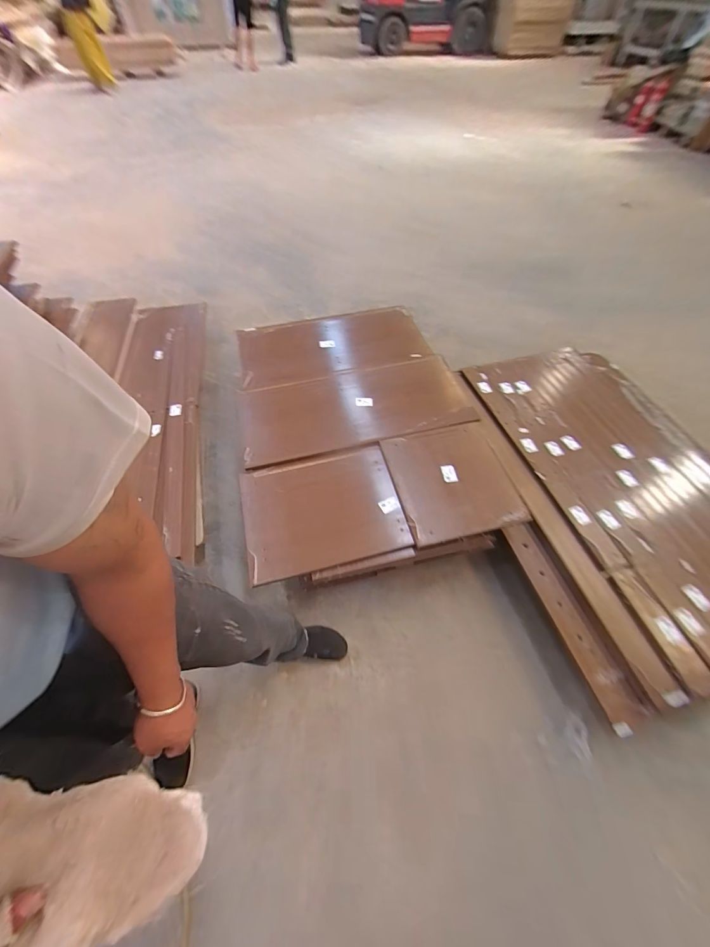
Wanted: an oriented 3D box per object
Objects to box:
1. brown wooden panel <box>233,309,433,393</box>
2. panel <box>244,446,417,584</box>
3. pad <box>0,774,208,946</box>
[{"bbox_3d":[-0.105,-0.571,1.565,0.786,0.054,0.391,-12,63,-4],"label":"brown wooden panel"},{"bbox_3d":[-0.102,0.117,1.135,0.478,0.021,0.379,-12,58,-10],"label":"panel"},{"bbox_3d":[-0.276,0.417,0.386,0.048,0.240,0.146,-52,33,5],"label":"pad"}]

